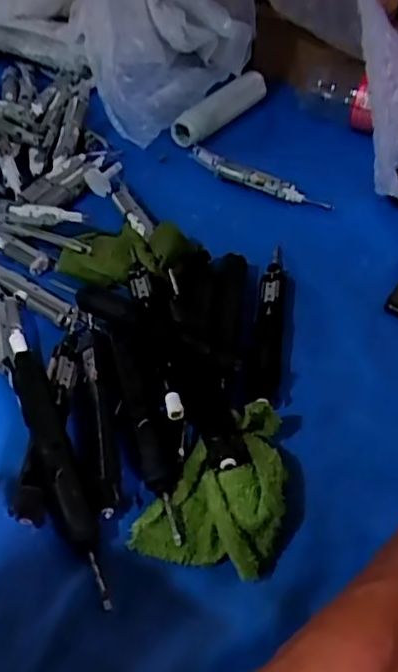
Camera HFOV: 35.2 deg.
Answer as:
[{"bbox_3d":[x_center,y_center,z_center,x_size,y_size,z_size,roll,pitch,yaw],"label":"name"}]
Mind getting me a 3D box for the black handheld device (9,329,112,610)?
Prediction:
[{"bbox_3d":[-0.087,0.070,0.378,0.020,0.026,0.179,-18,49,-17],"label":"black handheld device"}]

